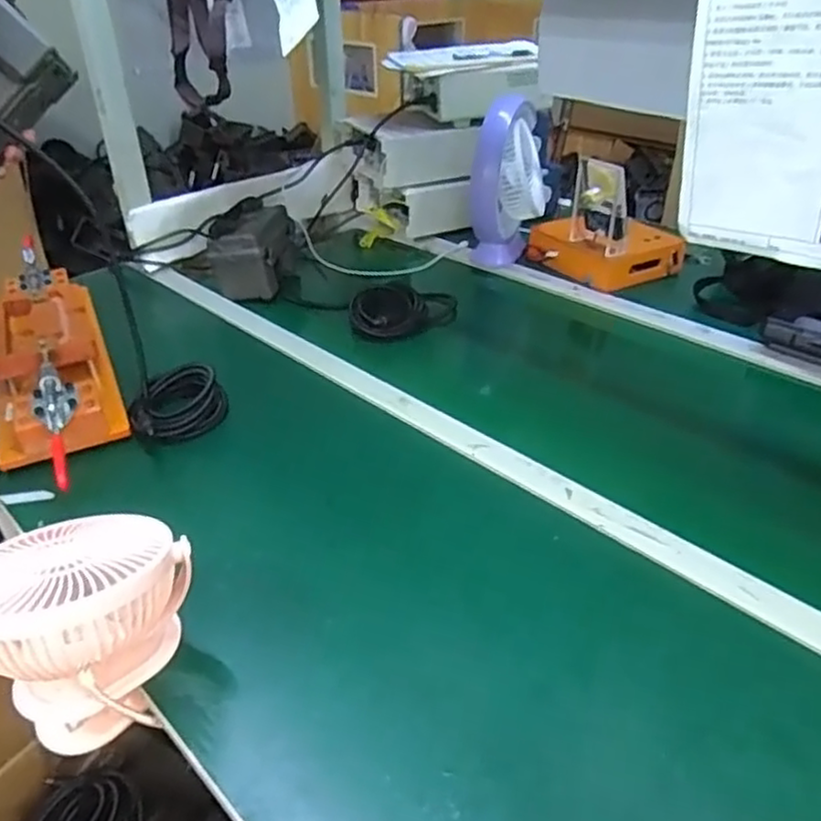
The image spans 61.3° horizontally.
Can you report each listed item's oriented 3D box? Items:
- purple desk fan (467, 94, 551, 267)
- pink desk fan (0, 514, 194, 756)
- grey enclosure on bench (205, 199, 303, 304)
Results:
[{"bbox_3d":[0.175,-0.395,1.202,0.125,0.253,0.198,5,34,10],"label":"purple desk fan"},{"bbox_3d":[-0.250,0.176,0.529,0.162,0.168,0.115,-5,33,-5],"label":"pink desk fan"},{"bbox_3d":[-0.261,-0.273,1.168,0.108,0.112,0.187,3,34,6],"label":"grey enclosure on bench"}]

